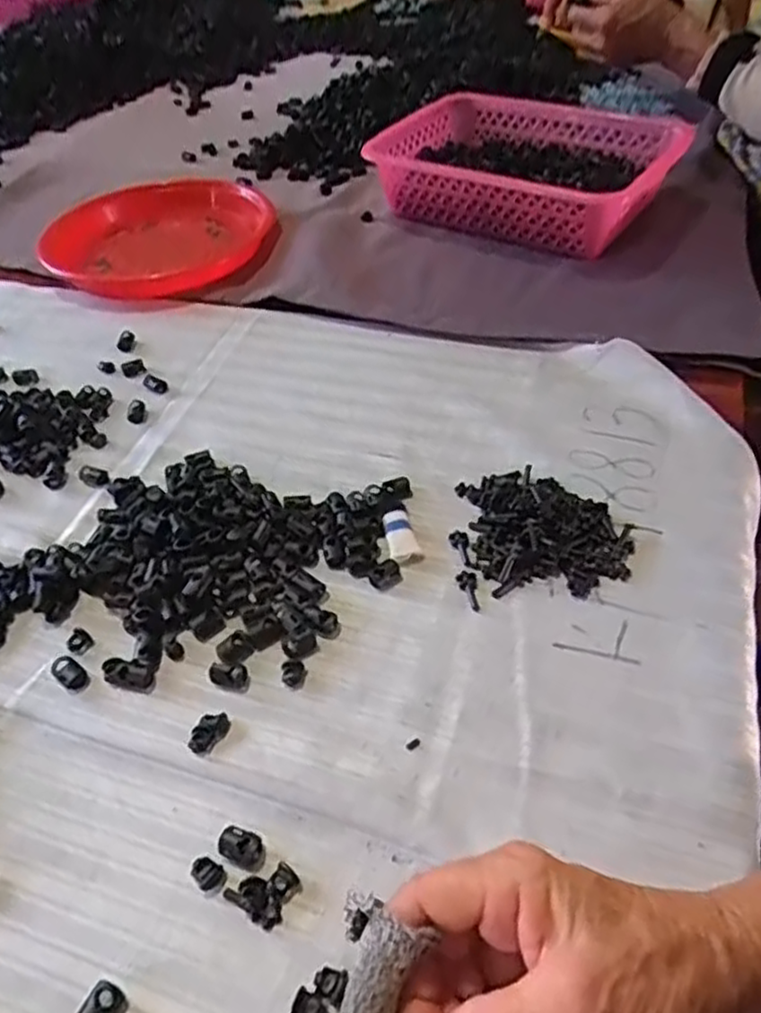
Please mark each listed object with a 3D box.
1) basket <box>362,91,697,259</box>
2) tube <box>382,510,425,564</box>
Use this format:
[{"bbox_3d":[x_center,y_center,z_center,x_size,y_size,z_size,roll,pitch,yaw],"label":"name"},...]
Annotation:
[{"bbox_3d":[0.135,-0.319,0.679,0.281,0.094,0.133,31,57,28],"label":"basket"},{"bbox_3d":[0.014,0.020,0.461,0.020,0.010,0.038,-11,48,-5],"label":"tube"}]

